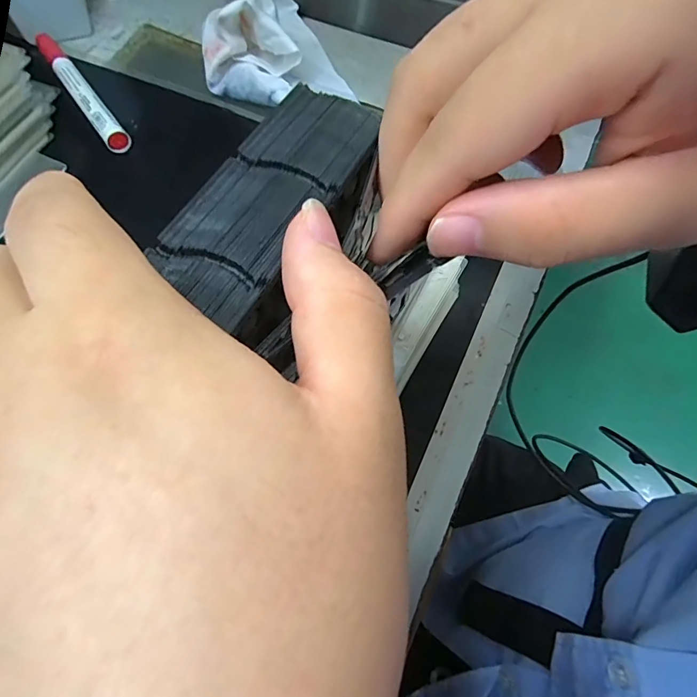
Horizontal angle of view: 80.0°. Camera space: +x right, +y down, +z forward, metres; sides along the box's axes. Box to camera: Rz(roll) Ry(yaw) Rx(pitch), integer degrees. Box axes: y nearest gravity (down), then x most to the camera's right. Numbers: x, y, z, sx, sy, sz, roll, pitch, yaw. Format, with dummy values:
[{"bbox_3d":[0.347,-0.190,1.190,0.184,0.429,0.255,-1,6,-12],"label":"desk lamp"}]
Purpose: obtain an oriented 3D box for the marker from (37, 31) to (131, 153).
[{"bbox_3d":[-0.206,-0.199,0.316,0.017,0.016,0.142,-35,73,-12],"label":"marker"}]

